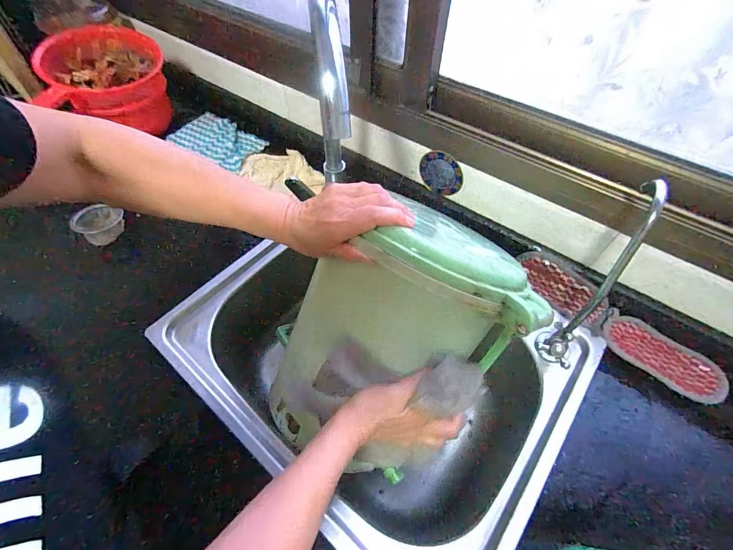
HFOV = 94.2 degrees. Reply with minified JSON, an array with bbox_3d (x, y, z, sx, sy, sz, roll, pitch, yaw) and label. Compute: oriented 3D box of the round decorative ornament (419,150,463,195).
[{"bbox_3d":[0.117,-0.161,0.539,0.073,0.067,0.009,32,61,20],"label":"round decorative ornament"}]

